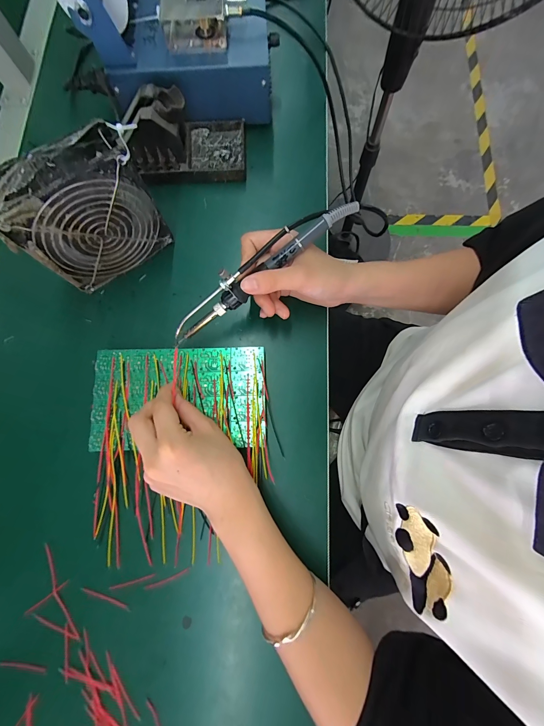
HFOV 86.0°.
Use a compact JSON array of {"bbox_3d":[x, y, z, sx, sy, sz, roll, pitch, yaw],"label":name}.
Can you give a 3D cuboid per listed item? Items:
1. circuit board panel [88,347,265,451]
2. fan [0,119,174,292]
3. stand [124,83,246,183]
[{"bbox_3d":[-0.095,0.034,0.298,0.172,0.004,0.100,0,79,0],"label":"circuit board panel"},{"bbox_3d":[-0.171,-0.141,0.285,0.128,0.117,0.045,-36,81,-7],"label":"fan"},{"bbox_3d":[-0.102,-0.268,0.339,0.137,0.065,0.077,-5,79,-1],"label":"stand"}]

